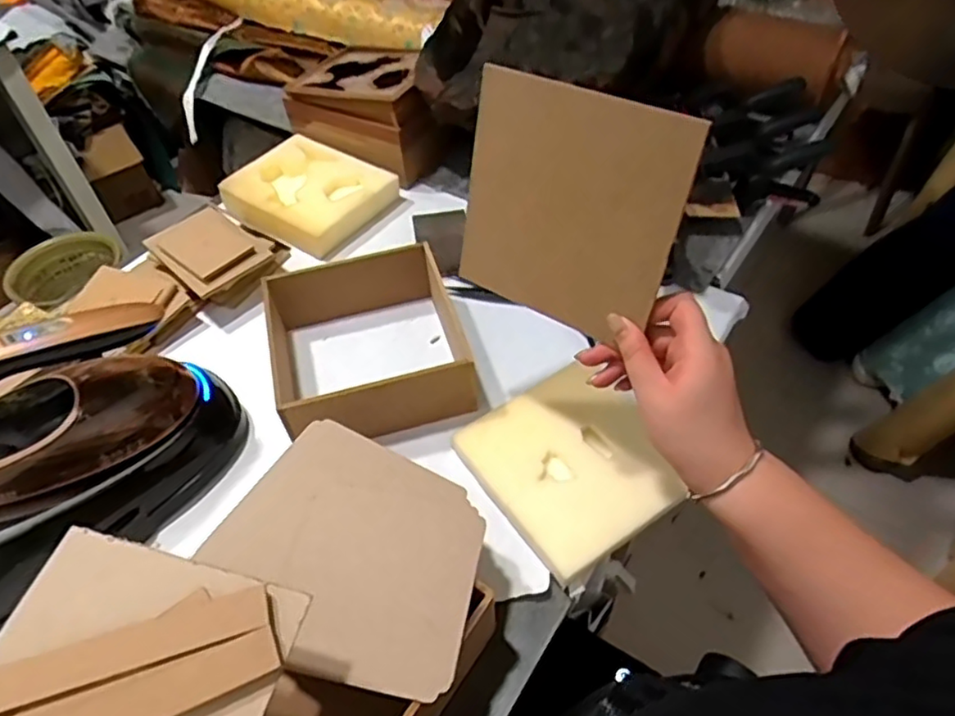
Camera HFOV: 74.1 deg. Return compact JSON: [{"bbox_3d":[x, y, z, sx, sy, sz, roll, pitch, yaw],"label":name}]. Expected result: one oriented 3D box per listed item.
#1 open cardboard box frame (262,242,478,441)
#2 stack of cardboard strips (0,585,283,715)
[{"bbox_3d":[-0.109,-0.021,0.665,0.194,0.080,0.208,-14,51,-8],"label":"open cardboard box frame"},{"bbox_3d":[-0.203,0.180,0.348,0.180,0.010,0.063,-20,52,-13],"label":"stack of cardboard strips"}]

